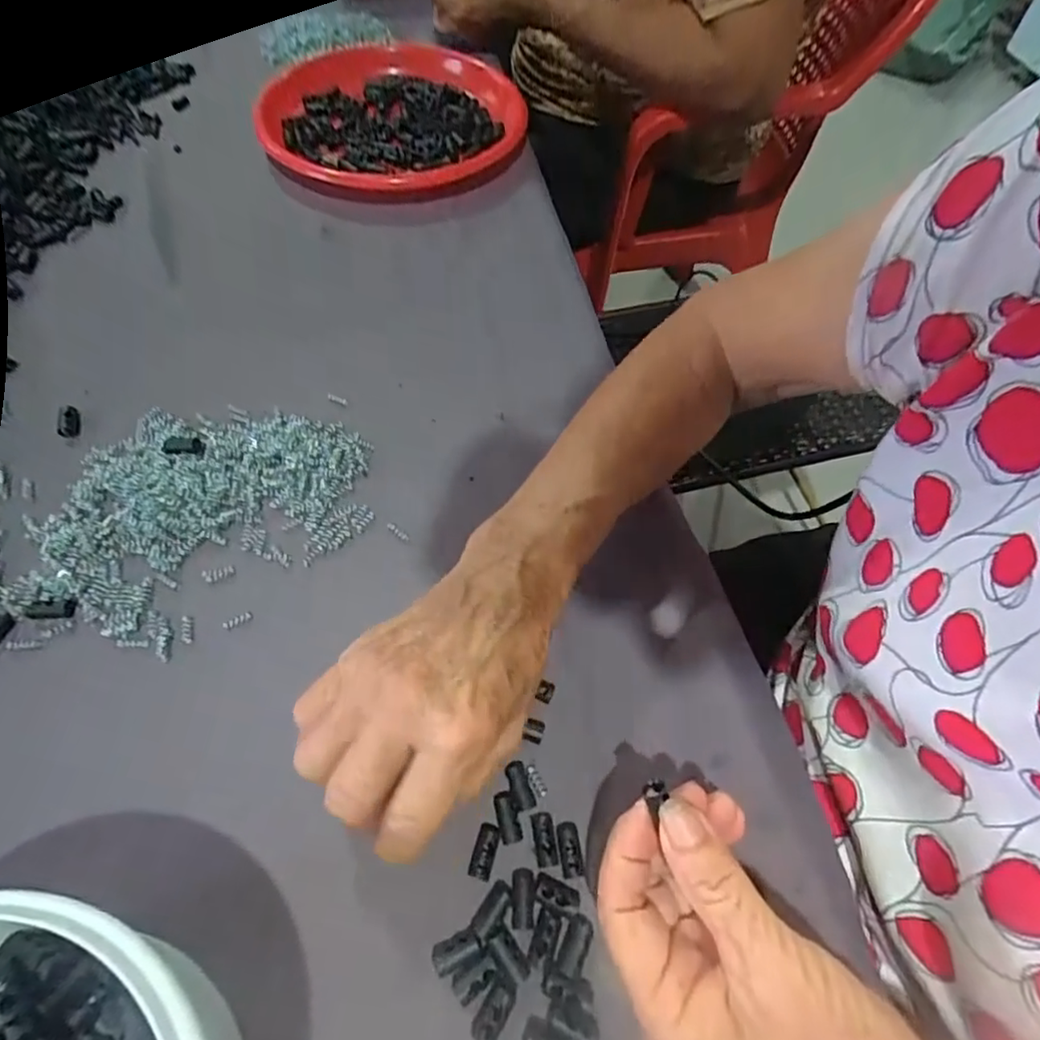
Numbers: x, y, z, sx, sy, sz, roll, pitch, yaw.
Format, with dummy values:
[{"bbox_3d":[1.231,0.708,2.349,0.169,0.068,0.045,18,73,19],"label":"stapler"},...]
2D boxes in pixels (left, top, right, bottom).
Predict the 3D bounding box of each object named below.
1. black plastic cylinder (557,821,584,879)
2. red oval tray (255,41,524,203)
[{"bbox_3d":[0.021,0.139,0.261,0.009,0.008,0.022,-4,46,-7],"label":"black plastic cylinder"},{"bbox_3d":[-0.111,-0.355,0.545,0.227,0.042,0.232,8,58,0],"label":"red oval tray"}]

